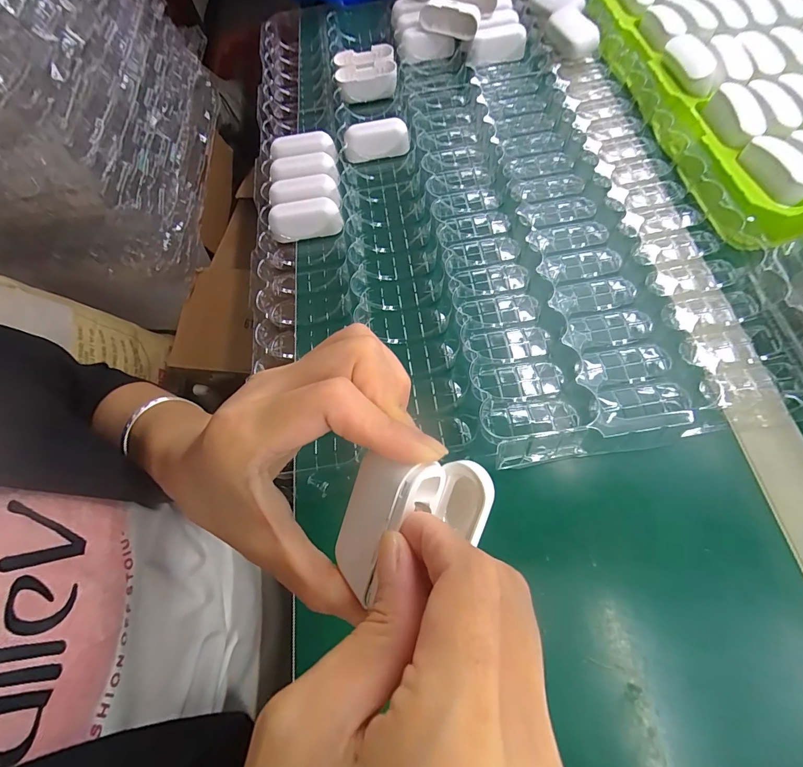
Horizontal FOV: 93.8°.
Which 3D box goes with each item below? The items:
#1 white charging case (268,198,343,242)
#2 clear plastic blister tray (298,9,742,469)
[{"bbox_3d":[-0.086,-0.146,0.341,0.063,0.030,0.021,-8,66,2],"label":"white charging case"},{"bbox_3d":[0.062,-0.188,0.351,0.314,0.025,0.513,-7,67,3],"label":"clear plastic blister tray"}]

